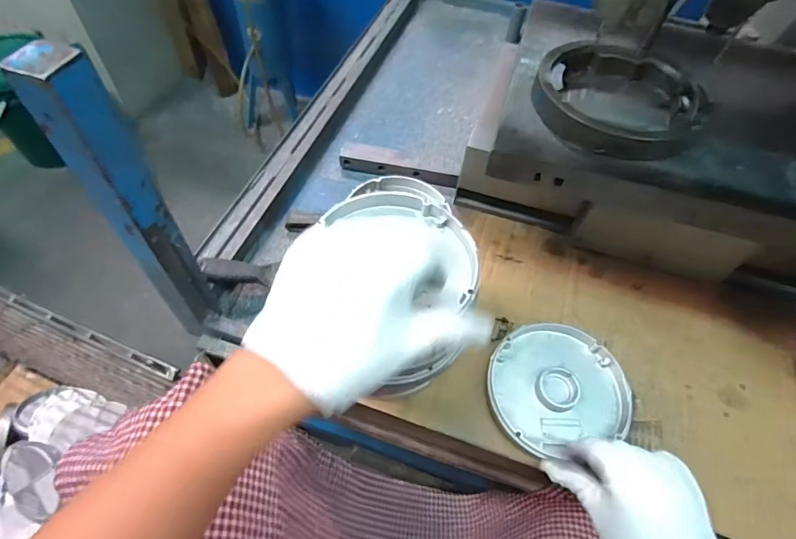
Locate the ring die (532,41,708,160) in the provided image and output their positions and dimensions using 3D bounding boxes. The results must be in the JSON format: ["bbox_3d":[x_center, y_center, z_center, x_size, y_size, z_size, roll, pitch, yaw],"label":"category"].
[{"bbox_3d":[0.225,-0.179,0.460,0.159,0.036,0.163,31,59,15],"label":"ring die"}]

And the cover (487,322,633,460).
[{"bbox_3d":[0.160,0.115,0.459,0.138,0.017,0.121,-9,58,-10],"label":"cover"}]

